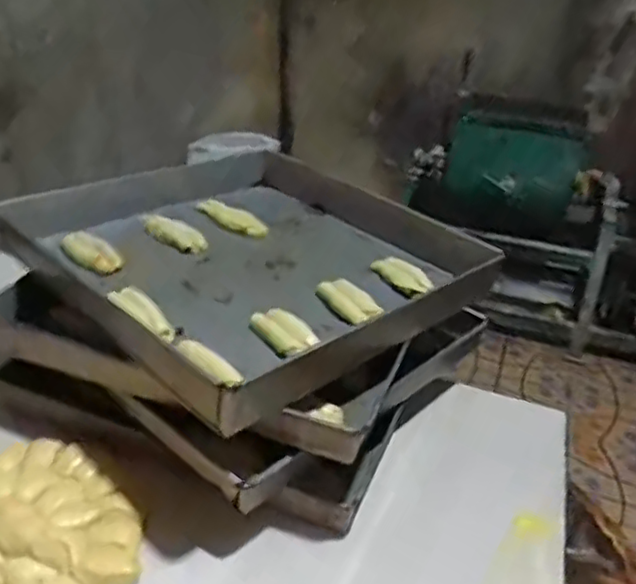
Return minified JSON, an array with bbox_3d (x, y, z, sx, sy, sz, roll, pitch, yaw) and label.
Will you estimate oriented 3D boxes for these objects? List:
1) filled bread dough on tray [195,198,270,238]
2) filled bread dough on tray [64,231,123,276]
[{"bbox_3d":[-0.129,-0.109,0.965,0.131,0.035,0.026,24,35,31],"label":"filled bread dough on tray"},{"bbox_3d":[-0.281,-0.050,0.822,0.098,0.029,0.035,23,34,30],"label":"filled bread dough on tray"}]

